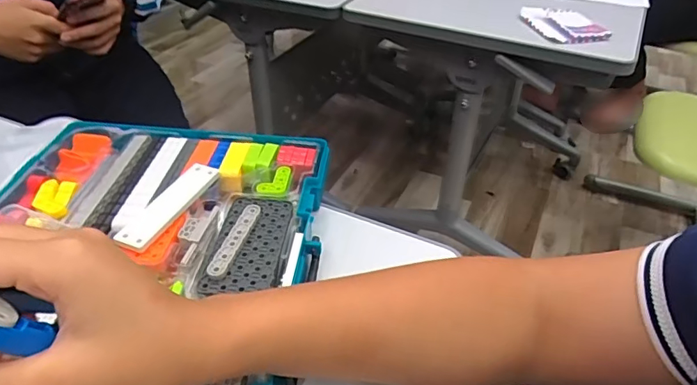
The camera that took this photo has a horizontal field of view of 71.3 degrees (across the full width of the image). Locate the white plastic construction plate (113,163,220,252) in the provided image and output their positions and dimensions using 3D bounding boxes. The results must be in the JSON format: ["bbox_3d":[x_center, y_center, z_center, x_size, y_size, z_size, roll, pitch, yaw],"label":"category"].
[{"bbox_3d":[-0.145,0.009,0.391,0.028,0.011,0.100,15,41,18],"label":"white plastic construction plate"}]

